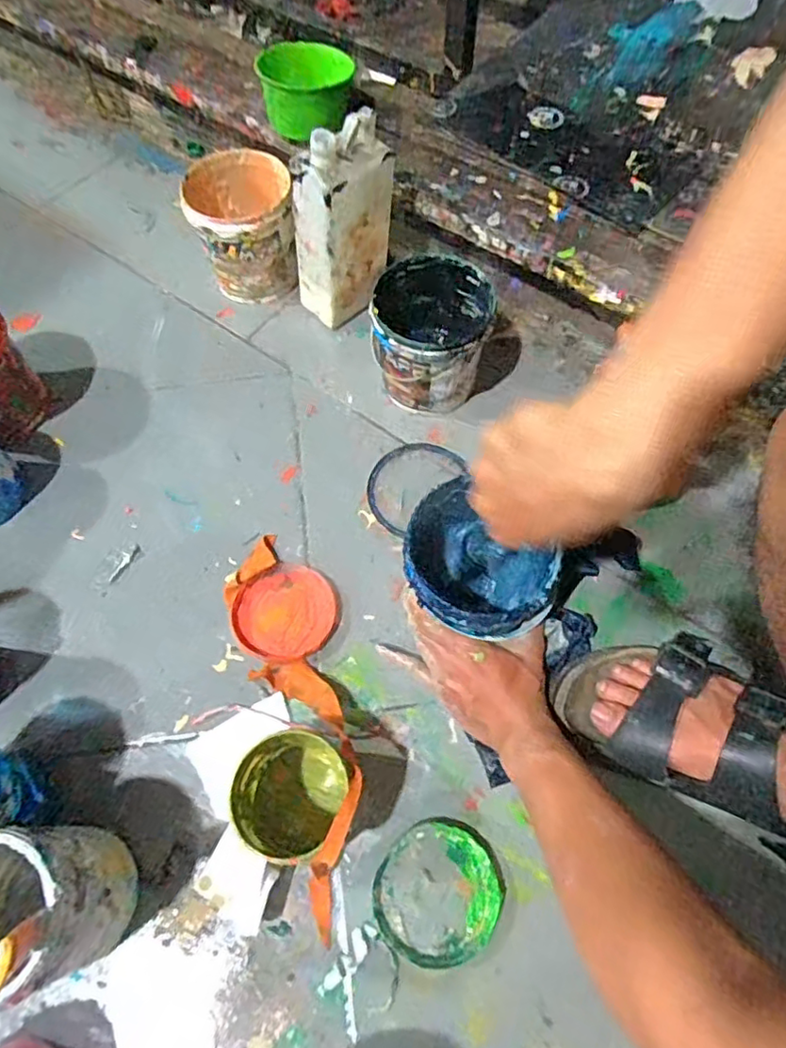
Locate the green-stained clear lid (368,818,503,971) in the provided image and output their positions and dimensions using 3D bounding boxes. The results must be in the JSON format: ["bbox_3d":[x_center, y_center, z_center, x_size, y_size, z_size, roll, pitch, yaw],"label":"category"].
[{"bbox_3d":[0.037,0.296,0.487,0.095,0.019,0.101,22,67,11],"label":"green-stained clear lid"}]

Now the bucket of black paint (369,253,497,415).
[{"bbox_3d":[0.042,-0.199,0.661,0.113,0.121,0.124,14,65,7],"label":"bucket of black paint"}]

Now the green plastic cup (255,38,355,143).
[{"bbox_3d":[-0.100,-0.511,0.720,0.105,0.072,0.101,0,65,0],"label":"green plastic cup"}]

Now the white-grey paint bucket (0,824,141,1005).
[{"bbox_3d":[-0.260,0.271,0.430,0.111,0.147,0.096,-11,65,-5],"label":"white-grey paint bucket"}]

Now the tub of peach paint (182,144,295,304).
[{"bbox_3d":[-0.177,-0.355,0.738,0.110,0.127,0.116,0,65,0],"label":"tub of peach paint"}]

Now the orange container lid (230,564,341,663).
[{"bbox_3d":[-0.105,0.087,0.591,0.102,0.014,0.094,0,65,0],"label":"orange container lid"}]

